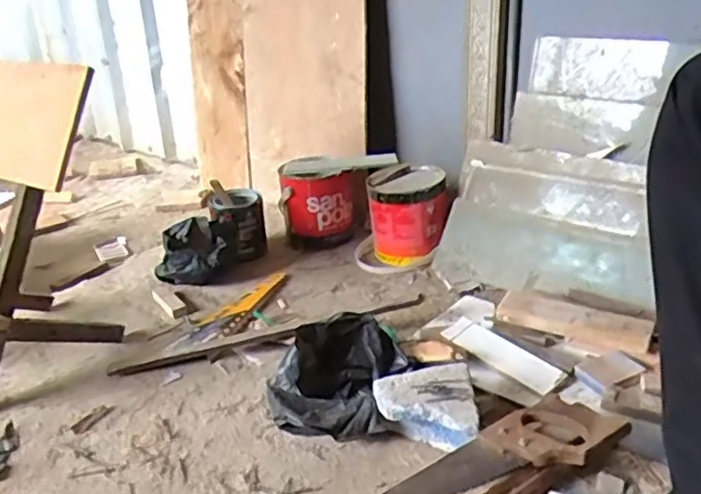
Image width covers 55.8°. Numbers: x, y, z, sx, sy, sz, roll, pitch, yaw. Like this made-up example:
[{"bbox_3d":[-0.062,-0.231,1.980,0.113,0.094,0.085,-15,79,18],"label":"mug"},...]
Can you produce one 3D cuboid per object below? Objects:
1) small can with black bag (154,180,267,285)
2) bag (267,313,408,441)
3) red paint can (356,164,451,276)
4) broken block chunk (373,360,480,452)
[{"bbox_3d":[-0.270,-0.029,1.325,0.124,0.154,0.257,6,26,19],"label":"small can with black bag"},{"bbox_3d":[-0.015,0.177,0.891,0.188,0.100,0.169,-4,25,0],"label":"bag"},{"bbox_3d":[0.102,-0.059,1.319,0.185,0.158,0.179,-2,25,4],"label":"red paint can"},{"bbox_3d":[0.097,0.204,0.842,0.129,0.069,0.136,-1,24,5],"label":"broken block chunk"}]

